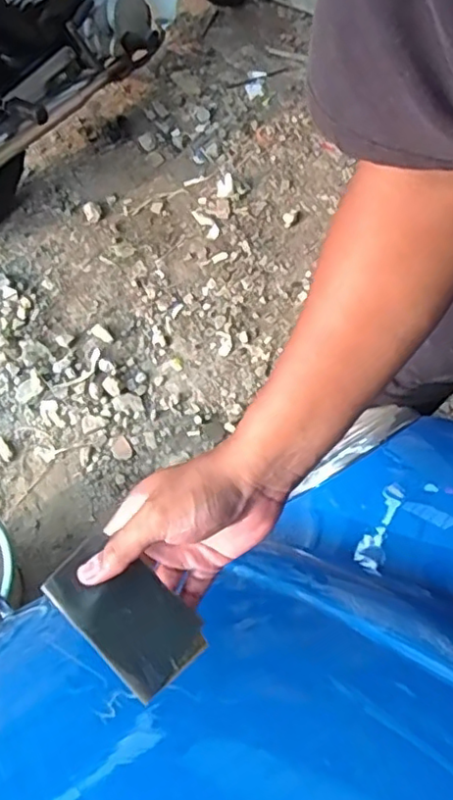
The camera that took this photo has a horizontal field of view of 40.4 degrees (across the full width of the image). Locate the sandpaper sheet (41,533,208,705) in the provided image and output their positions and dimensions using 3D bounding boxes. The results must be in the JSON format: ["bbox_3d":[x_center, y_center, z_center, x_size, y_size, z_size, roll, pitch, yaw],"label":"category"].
[{"bbox_3d":[-0.076,0.161,0.467,0.121,0.011,0.070,46,56,0],"label":"sandpaper sheet"}]

